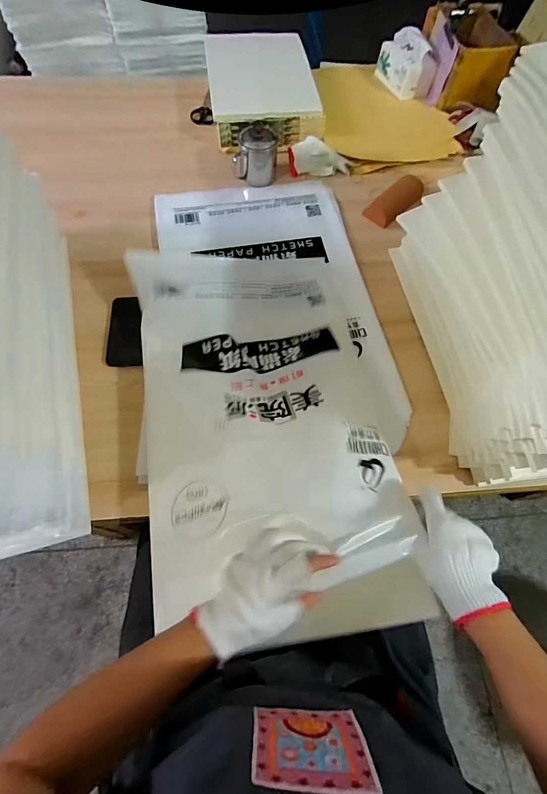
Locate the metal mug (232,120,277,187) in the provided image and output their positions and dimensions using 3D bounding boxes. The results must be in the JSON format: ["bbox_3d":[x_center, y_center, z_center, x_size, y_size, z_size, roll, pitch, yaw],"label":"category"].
[{"bbox_3d":[-0.040,-0.558,0.890,0.095,0.089,0.079,7,65,1],"label":"metal mug"}]

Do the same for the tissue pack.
[{"bbox_3d":[0.353,-0.895,1.033,0.103,0.106,0.152,-25,69,-12],"label":"tissue pack"}]

